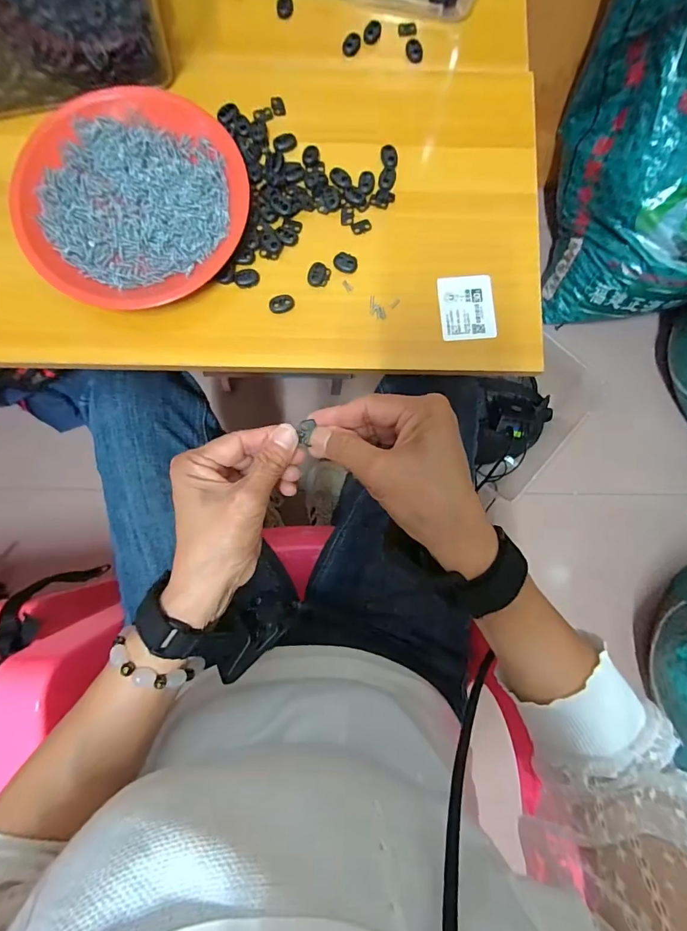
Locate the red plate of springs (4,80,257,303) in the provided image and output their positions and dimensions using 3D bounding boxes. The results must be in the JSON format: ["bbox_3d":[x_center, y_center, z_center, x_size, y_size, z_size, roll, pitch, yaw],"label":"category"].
[{"bbox_3d":[-0.185,-0.237,0.361,0.186,0.023,0.189,0,85,-1],"label":"red plate of springs"}]

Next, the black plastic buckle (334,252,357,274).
[{"bbox_3d":[0.002,-0.183,0.372,0.021,0.005,0.016,10,84,0],"label":"black plastic buckle"}]

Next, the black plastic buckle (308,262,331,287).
[{"bbox_3d":[-0.022,-0.172,0.370,0.019,0.004,0.022,8,84,0],"label":"black plastic buckle"}]

